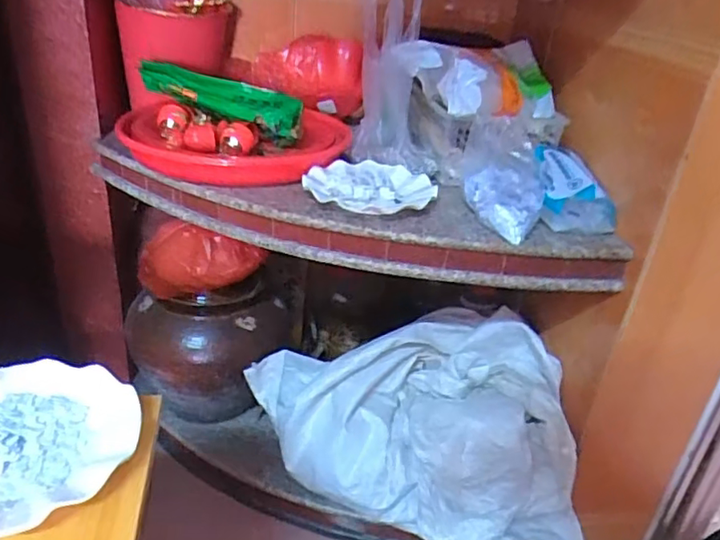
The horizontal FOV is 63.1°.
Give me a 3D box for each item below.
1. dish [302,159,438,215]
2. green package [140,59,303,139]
[{"bbox_3d":[0.019,-0.122,0.841,0.175,0.026,0.144,13,29,12],"label":"dish"},{"bbox_3d":[-0.226,-0.273,0.939,0.288,0.073,0.055,17,30,19],"label":"green package"}]

